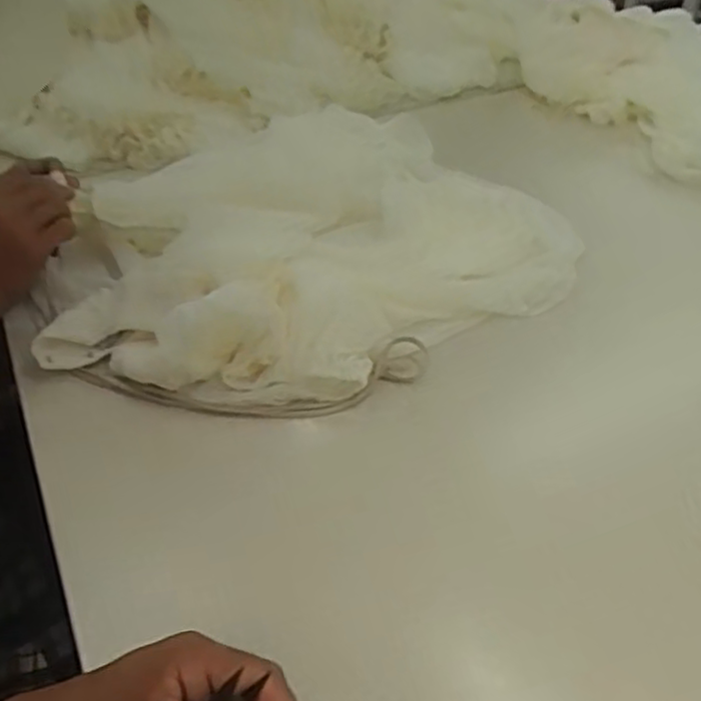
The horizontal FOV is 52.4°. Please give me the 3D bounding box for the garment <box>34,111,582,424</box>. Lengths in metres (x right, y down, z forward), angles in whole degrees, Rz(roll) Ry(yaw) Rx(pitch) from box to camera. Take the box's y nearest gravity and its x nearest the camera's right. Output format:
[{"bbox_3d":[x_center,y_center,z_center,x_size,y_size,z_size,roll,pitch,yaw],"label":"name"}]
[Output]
[{"bbox_3d":[-0.061,-0.109,0.681,0.453,0.081,0.378,-26,45,-27],"label":"garment"}]

